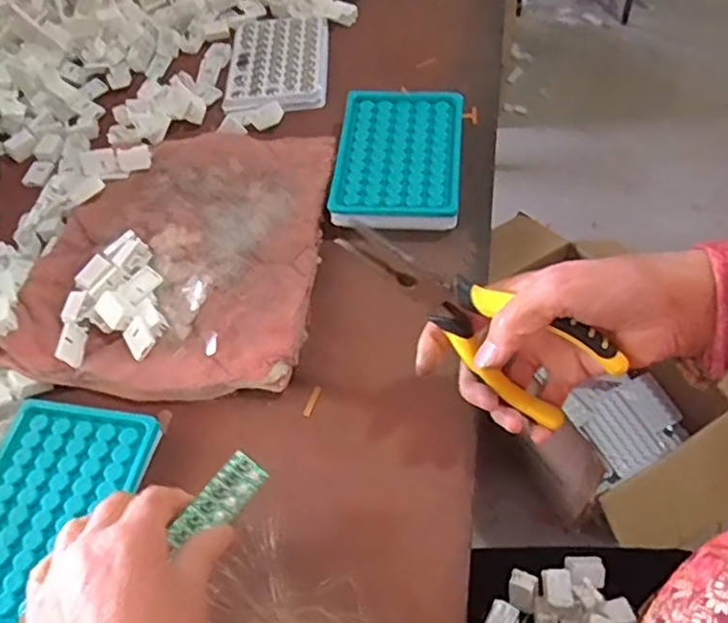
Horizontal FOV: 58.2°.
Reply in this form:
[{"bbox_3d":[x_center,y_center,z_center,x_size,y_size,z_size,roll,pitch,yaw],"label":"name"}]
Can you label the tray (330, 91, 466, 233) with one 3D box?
[{"bbox_3d":[0.028,-0.123,0.520,0.098,0.023,0.130,3,57,7],"label":"tray"}]

